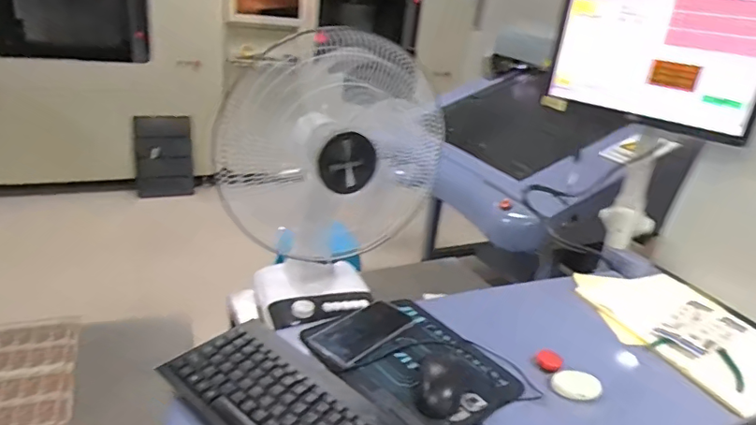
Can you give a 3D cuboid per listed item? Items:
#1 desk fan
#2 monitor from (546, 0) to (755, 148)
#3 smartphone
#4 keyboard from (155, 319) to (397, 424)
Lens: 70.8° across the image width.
[{"bbox_3d":[-0.122,-0.053,1.187,0.432,0.579,0.274,-12,30,-38],"label":"desk fan"},{"bbox_3d":[0.499,-0.310,0.938,0.369,0.289,0.060,25,29,34],"label":"monitor"},{"bbox_3d":[-0.020,0.169,0.763,0.073,0.014,0.167,37,37,28],"label":"smartphone"},{"bbox_3d":[-0.105,0.222,0.605,0.286,0.027,0.153,25,32,34],"label":"keyboard"}]

